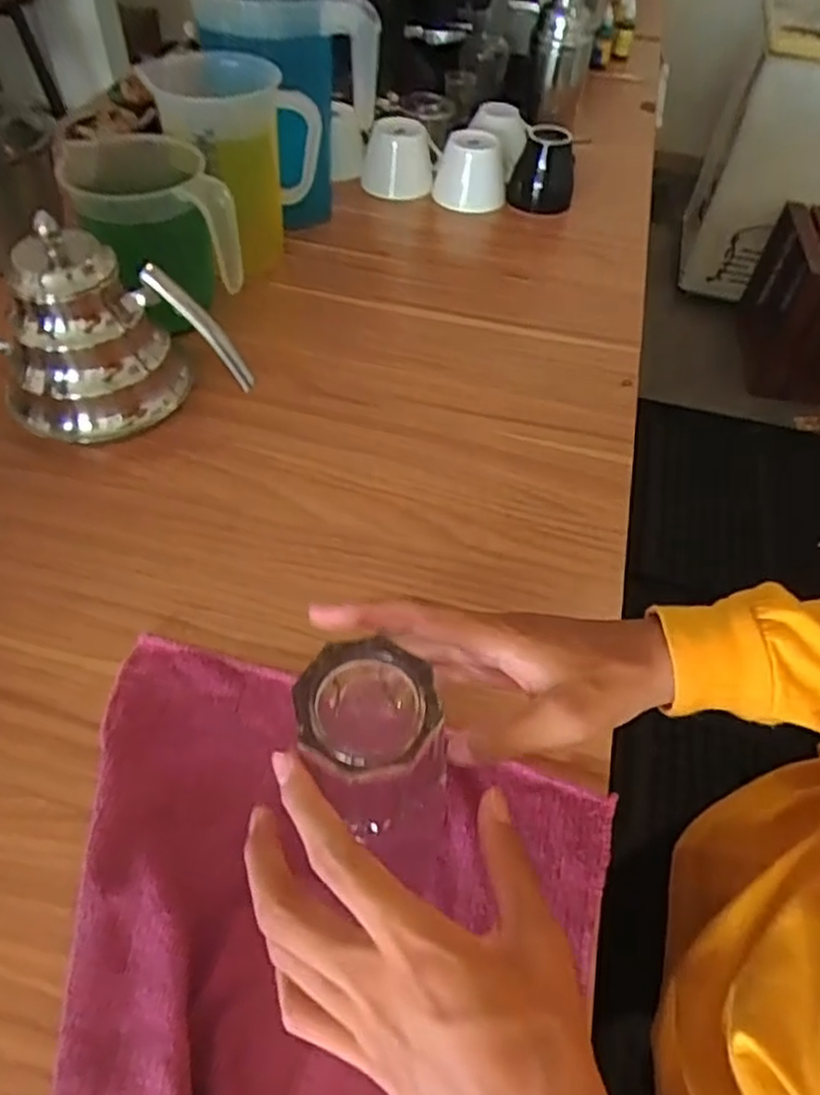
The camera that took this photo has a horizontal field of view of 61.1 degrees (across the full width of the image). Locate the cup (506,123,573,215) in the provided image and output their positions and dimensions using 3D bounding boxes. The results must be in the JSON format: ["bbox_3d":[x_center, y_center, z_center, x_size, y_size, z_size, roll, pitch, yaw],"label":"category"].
[{"bbox_3d":[0.162,-0.460,0.846,0.076,0.090,0.076,2,51,-2],"label":"cup"}]

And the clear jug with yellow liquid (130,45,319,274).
[{"bbox_3d":[-0.164,-0.366,0.685,0.124,0.172,0.118,-35,61,-27],"label":"clear jug with yellow liquid"}]

